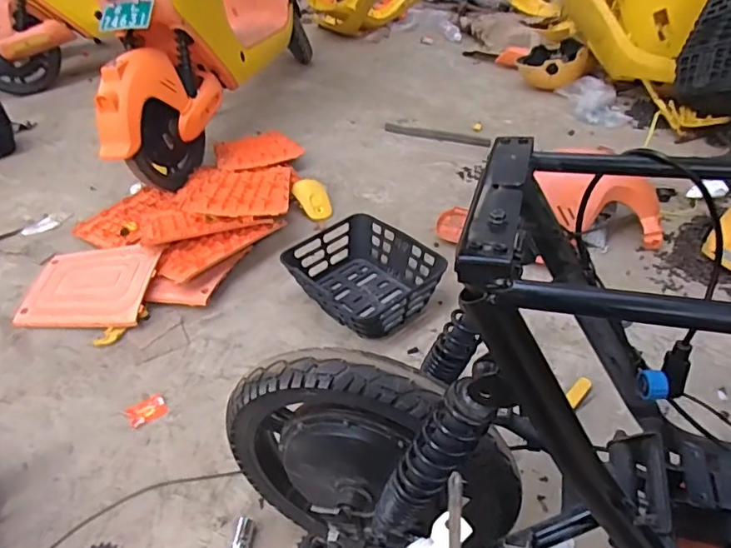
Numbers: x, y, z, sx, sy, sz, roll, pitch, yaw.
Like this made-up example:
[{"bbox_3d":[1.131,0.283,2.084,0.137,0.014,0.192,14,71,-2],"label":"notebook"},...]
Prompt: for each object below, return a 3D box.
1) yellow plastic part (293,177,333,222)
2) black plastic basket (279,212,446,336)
[{"bbox_3d":[-0.153,-0.218,1.558,0.100,0.020,0.144,-23,75,-26],"label":"yellow plastic part"},{"bbox_3d":[-0.016,-0.001,1.235,0.267,0.109,0.314,-31,47,-26],"label":"black plastic basket"}]

